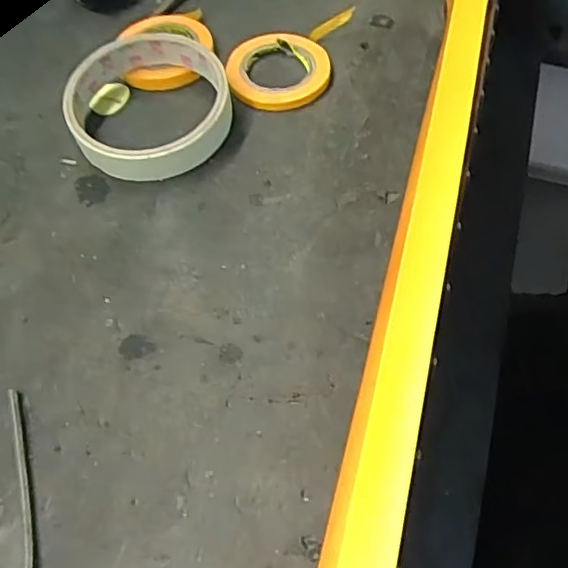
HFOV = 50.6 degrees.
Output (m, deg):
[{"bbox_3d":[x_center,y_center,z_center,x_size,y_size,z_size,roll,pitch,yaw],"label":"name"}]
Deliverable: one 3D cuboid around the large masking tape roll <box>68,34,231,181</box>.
[{"bbox_3d":[-0.071,-0.095,0.319,0.082,0.028,0.082,-2,57,2],"label":"large masking tape roll"}]

